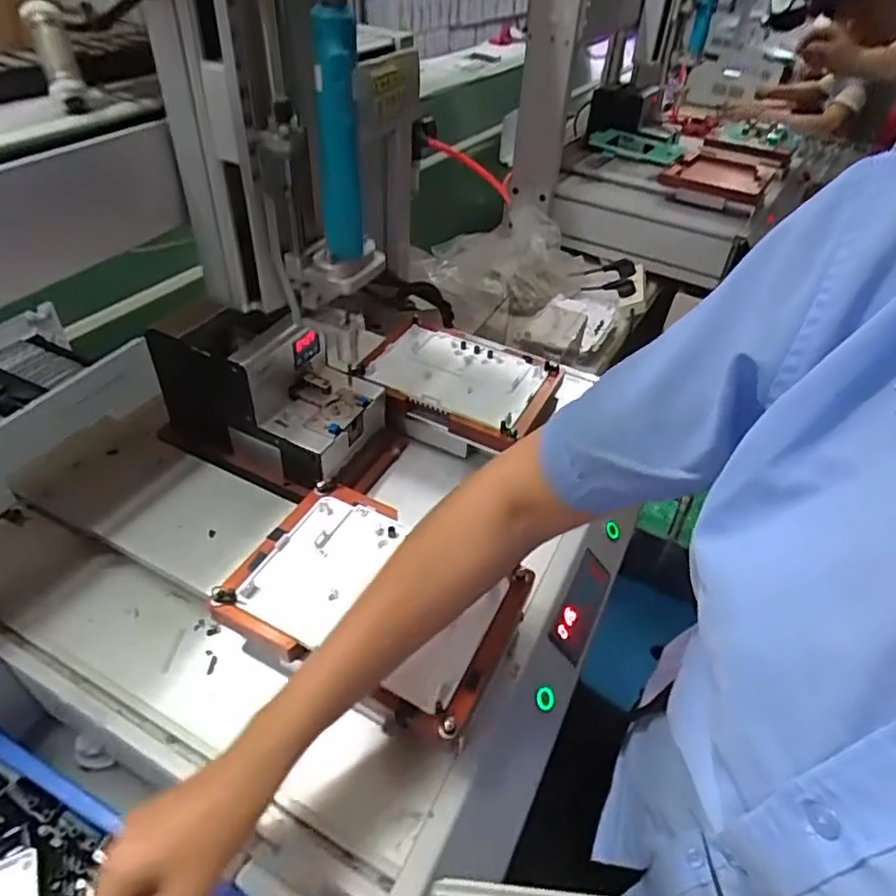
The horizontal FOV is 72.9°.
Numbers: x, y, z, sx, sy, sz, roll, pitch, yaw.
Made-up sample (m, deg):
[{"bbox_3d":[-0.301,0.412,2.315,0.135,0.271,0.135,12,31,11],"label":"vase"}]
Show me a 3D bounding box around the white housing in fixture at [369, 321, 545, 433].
[{"bbox_3d":[0.010,-0.084,0.709,0.186,0.025,0.142,19,44,15],"label":"white housing in fixture"}]

